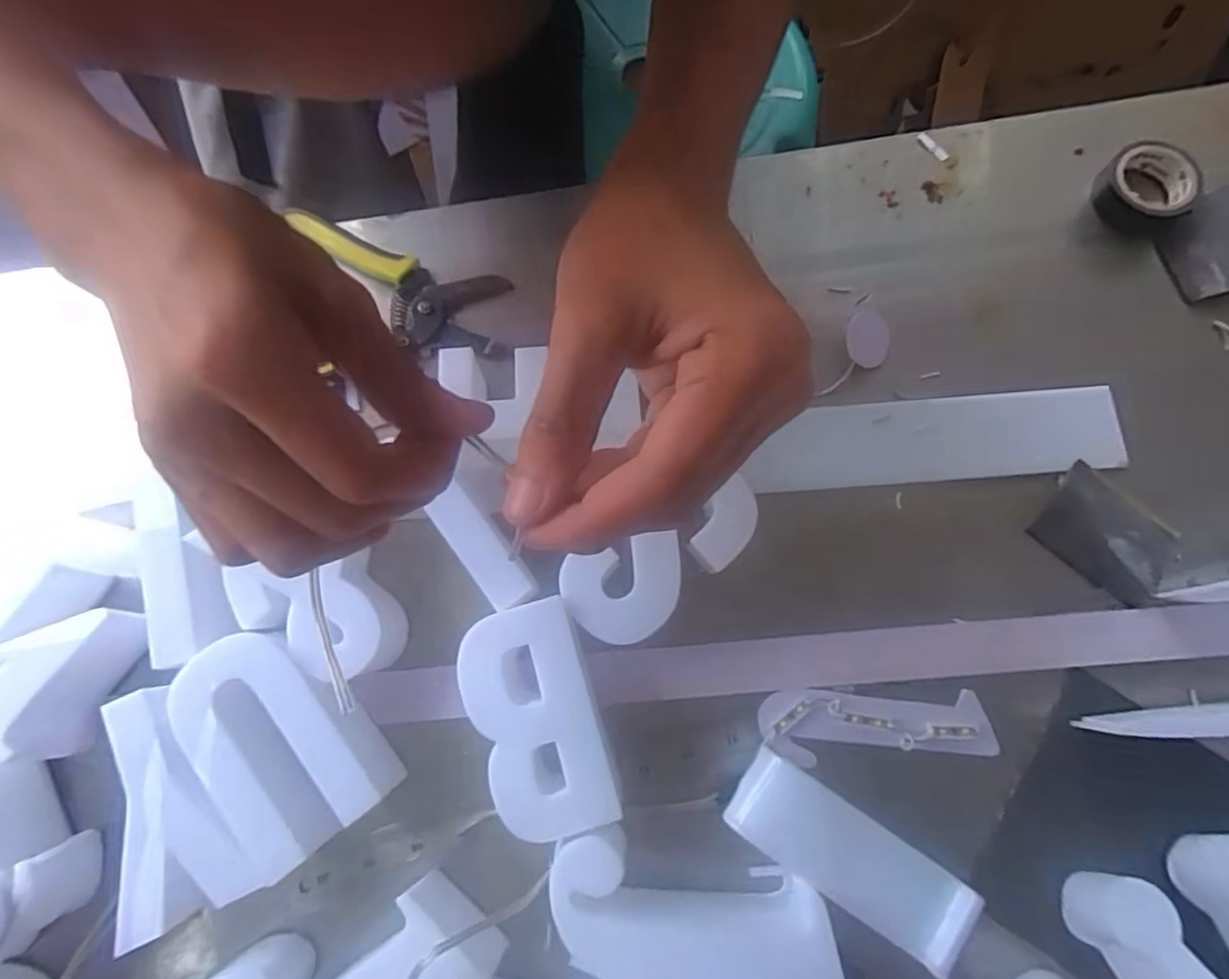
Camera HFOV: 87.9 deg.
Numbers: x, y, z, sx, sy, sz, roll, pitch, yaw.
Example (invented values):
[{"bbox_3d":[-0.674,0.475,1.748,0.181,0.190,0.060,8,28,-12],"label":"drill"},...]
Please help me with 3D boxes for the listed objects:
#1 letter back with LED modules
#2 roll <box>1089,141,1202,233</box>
[{"bbox_3d":[0.142,0.127,0.346,0.123,0.008,0.036,-3,78,-1],"label":"letter back with LED modules"},{"bbox_3d":[0.346,-0.197,0.413,0.054,0.019,0.054,0,78,0],"label":"roll"}]

